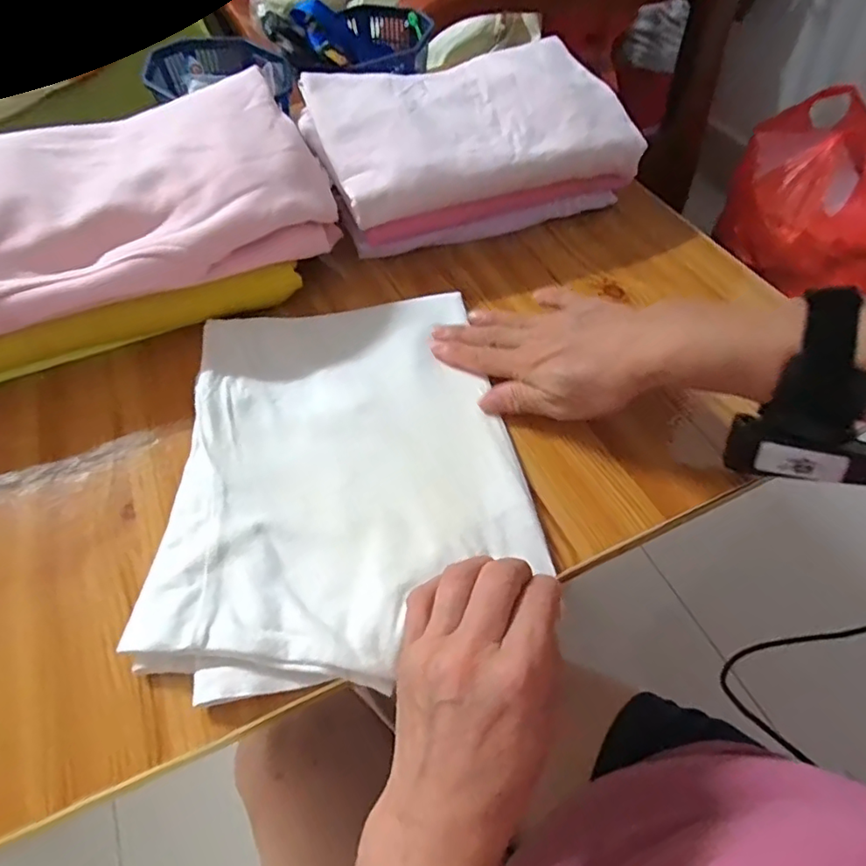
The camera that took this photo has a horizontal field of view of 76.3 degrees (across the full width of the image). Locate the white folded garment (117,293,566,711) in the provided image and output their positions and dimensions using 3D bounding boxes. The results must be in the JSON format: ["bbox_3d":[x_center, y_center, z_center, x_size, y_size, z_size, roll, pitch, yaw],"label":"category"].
[{"bbox_3d":[-0.049,0.014,0.338,0.204,0.015,0.259,-3,55,-2],"label":"white folded garment"}]

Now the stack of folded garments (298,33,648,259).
[{"bbox_3d":[0.025,-0.258,0.493,0.256,0.073,0.190,-18,57,-11],"label":"stack of folded garments"}]

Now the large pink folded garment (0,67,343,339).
[{"bbox_3d":[-0.254,-0.153,0.390,0.351,0.063,0.177,-21,58,-13],"label":"large pink folded garment"}]

